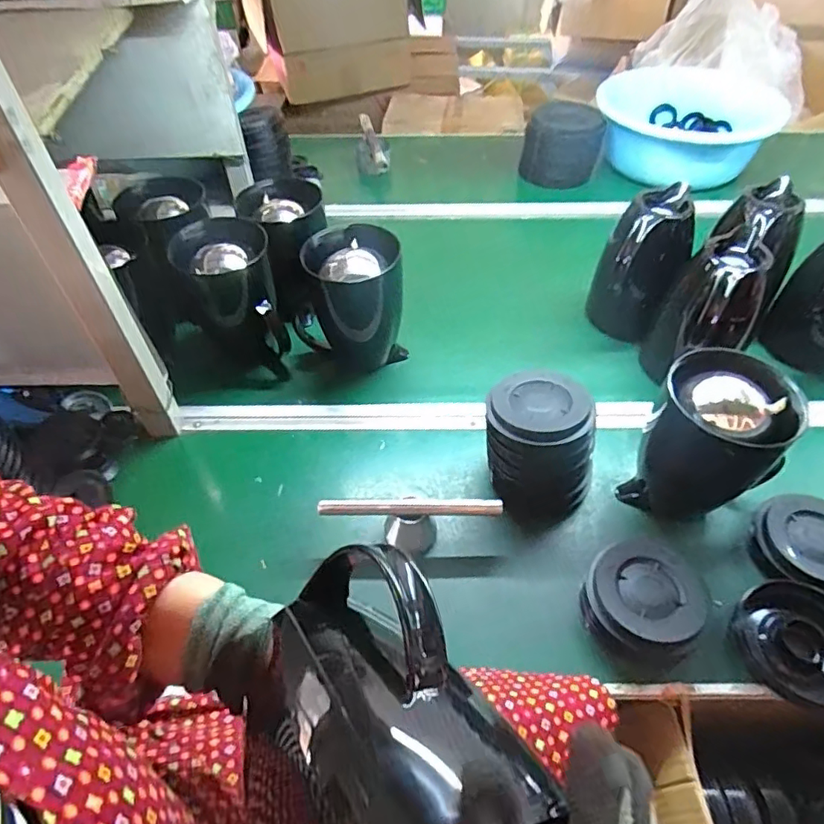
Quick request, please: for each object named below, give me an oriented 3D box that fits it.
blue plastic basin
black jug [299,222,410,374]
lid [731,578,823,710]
[{"bbox_3d":[0.594,-0.618,1.222,0.361,0.155,0.361,1,50,-1],"label":"blue plastic basin"},{"bbox_3d":[-0.081,-0.155,0.790,0.128,0.182,0.114,-14,50,-11],"label":"black jug"},{"bbox_3d":[0.395,0.231,0.563,0.115,0.027,0.119,-1,49,1],"label":"lid"}]

